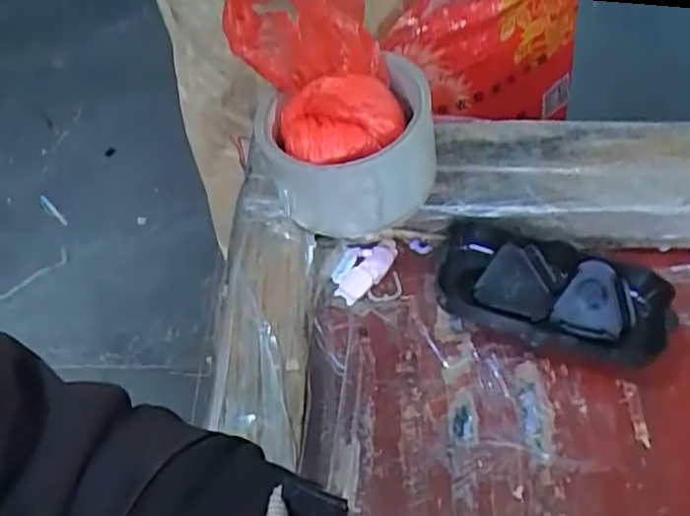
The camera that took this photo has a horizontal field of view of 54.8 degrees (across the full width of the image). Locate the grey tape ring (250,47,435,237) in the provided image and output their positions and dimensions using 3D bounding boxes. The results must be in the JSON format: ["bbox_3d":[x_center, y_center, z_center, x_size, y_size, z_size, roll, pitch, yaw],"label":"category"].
[{"bbox_3d":[-0.001,-0.063,0.353,0.091,0.057,0.095,-1,53,2],"label":"grey tape ring"}]

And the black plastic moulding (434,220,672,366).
[{"bbox_3d":[0.101,0.019,0.328,0.106,0.035,0.055,13,55,13],"label":"black plastic moulding"}]

